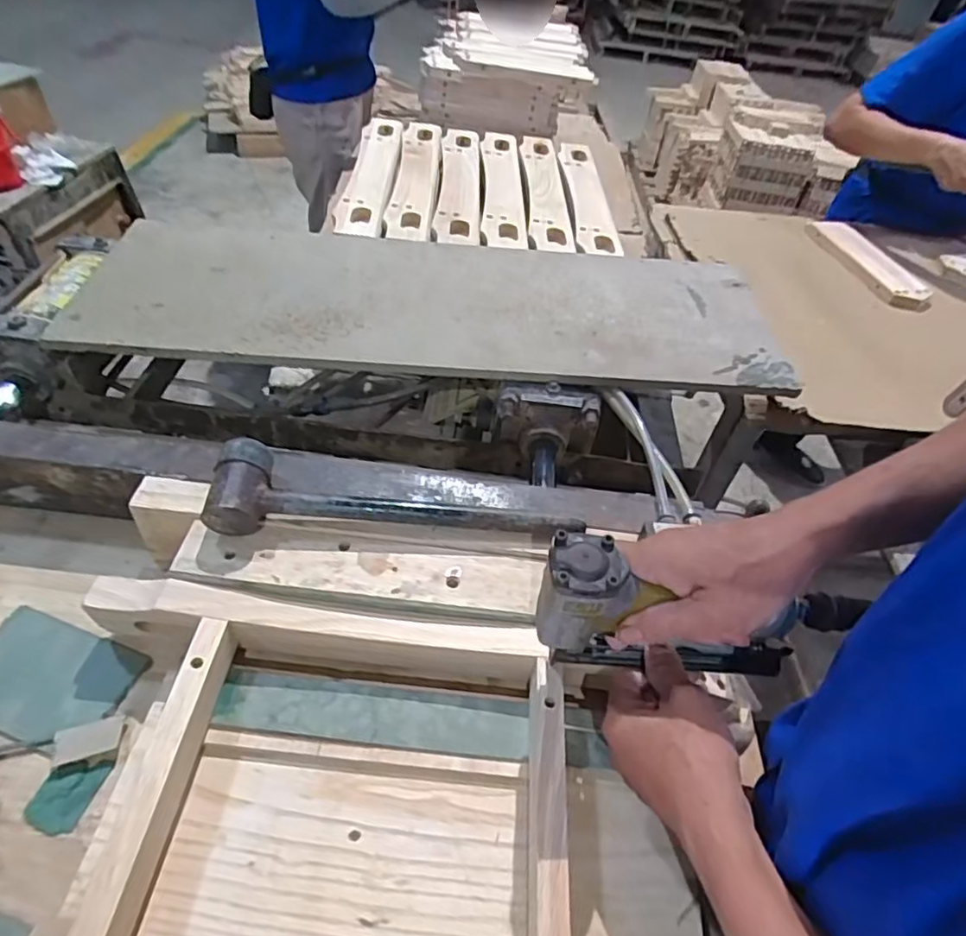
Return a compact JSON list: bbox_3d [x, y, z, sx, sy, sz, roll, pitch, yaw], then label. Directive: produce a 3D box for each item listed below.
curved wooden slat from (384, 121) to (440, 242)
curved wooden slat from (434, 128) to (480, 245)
[{"bbox_3d":[-0.113,-0.490,1.051,0.072,0.046,0.484,4,46,-5],"label":"curved wooden slat"},{"bbox_3d":[-0.039,-0.483,1.047,0.070,0.034,0.466,4,46,-5],"label":"curved wooden slat"}]

